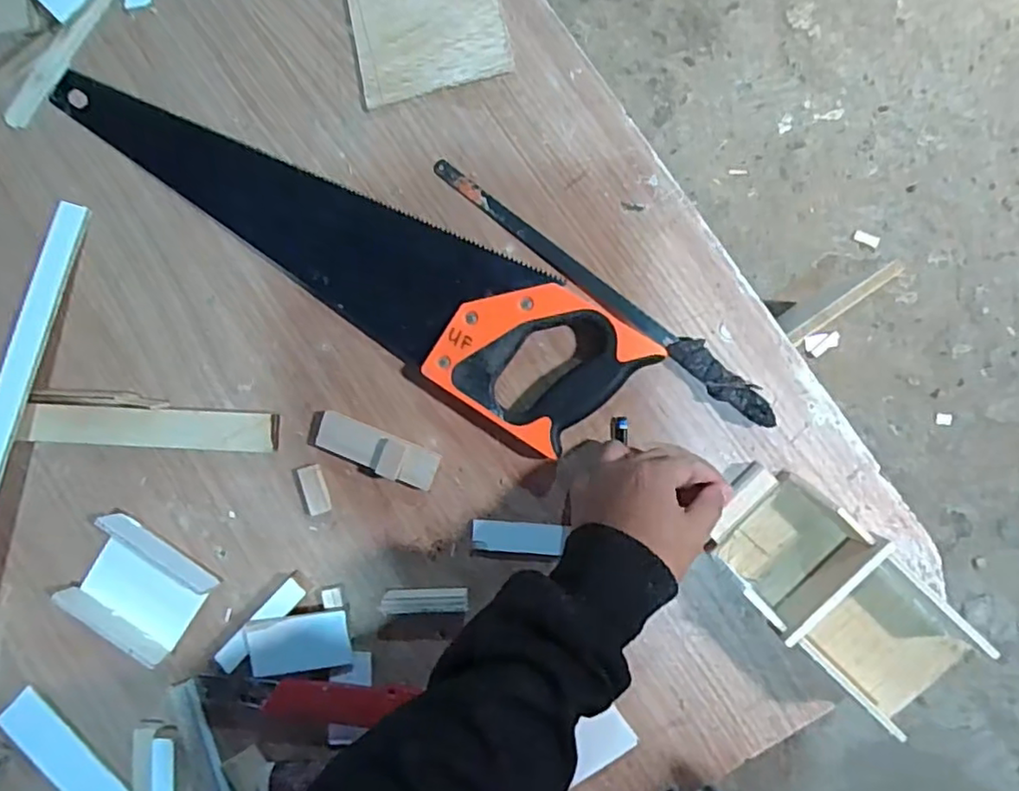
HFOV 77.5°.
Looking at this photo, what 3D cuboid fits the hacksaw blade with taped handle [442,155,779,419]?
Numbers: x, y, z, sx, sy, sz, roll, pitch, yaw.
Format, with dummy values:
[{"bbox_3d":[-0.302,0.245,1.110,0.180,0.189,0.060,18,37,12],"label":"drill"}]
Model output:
[{"bbox_3d":[0.067,-0.082,0.476,0.311,0.015,0.023,39,92,5],"label":"hacksaw blade with taped handle"}]

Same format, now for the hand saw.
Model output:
[{"bbox_3d":[-0.142,-0.123,0.494,0.504,0.020,0.116,31,89,7],"label":"hand saw"}]

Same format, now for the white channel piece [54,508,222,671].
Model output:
[{"bbox_3d":[-0.297,0.155,0.506,0.099,0.021,0.082,30,92,5],"label":"white channel piece"}]

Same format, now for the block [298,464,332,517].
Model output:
[{"bbox_3d":[-0.153,0.074,0.496,0.019,0.004,0.038,-15,88,5],"label":"block"}]

